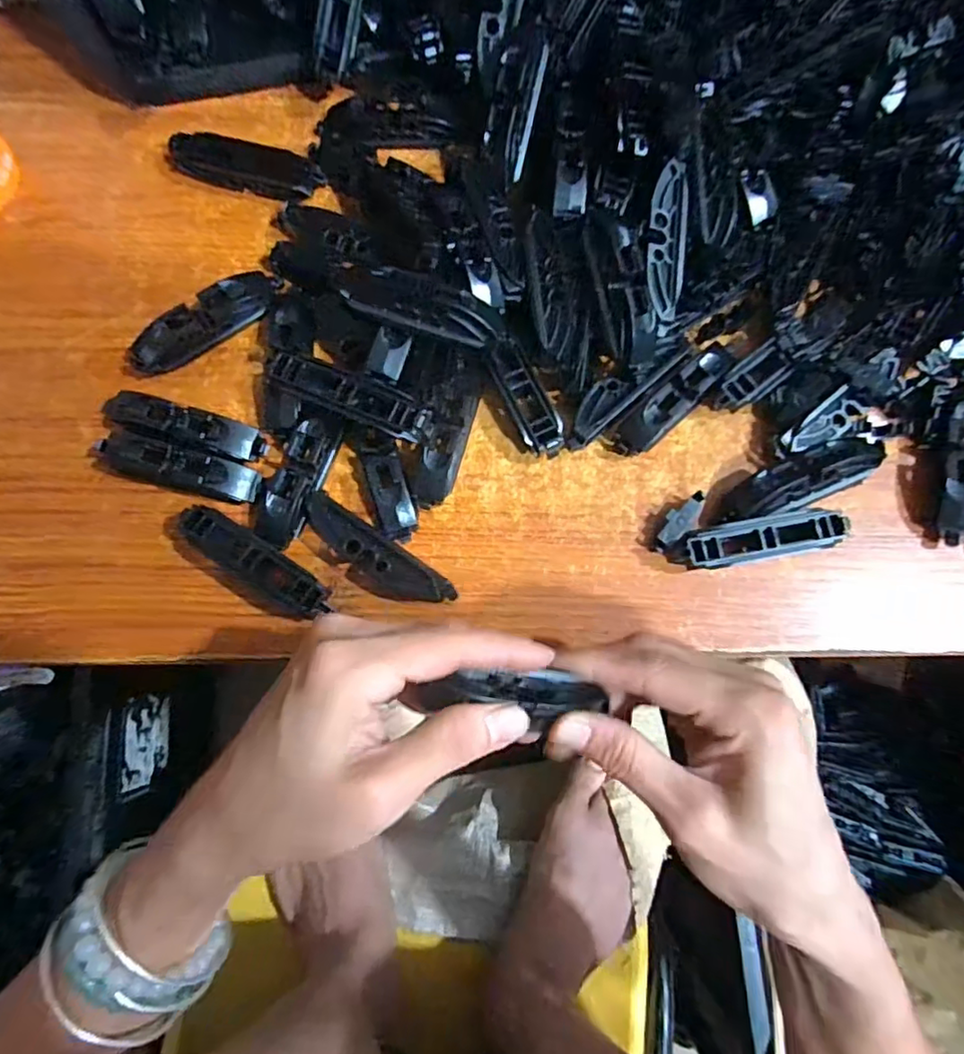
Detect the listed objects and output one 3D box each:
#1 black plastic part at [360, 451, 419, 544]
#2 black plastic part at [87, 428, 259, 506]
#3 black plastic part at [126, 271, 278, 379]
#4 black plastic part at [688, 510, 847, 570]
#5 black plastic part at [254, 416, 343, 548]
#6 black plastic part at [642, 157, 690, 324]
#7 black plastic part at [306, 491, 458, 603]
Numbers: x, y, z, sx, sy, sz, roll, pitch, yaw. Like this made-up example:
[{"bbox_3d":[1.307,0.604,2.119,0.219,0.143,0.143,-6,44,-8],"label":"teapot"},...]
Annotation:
[{"bbox_3d":[-0.043,-0.015,0.282,0.019,0.016,0.044,-14,79,-3],"label":"black plastic part"},{"bbox_3d":[-0.148,-0.028,0.283,0.079,0.020,0.019,15,79,2],"label":"black plastic part"},{"bbox_3d":[-0.140,-0.103,0.297,0.079,0.020,0.018,-36,81,-7],"label":"black plastic part"},{"bbox_3d":[0.131,0.006,0.279,0.074,0.020,0.018,-11,79,-3],"label":"black plastic part"},{"bbox_3d":[-0.088,-0.020,0.281,0.019,0.019,0.062,21,79,4],"label":"black plastic part"},{"bbox_3d":[0.087,-0.136,0.278,0.020,0.007,0.070,3,91,0],"label":"black plastic part"},{"bbox_3d":[-0.051,0.016,0.274,0.077,0.020,0.025,35,80,6],"label":"black plastic part"}]

